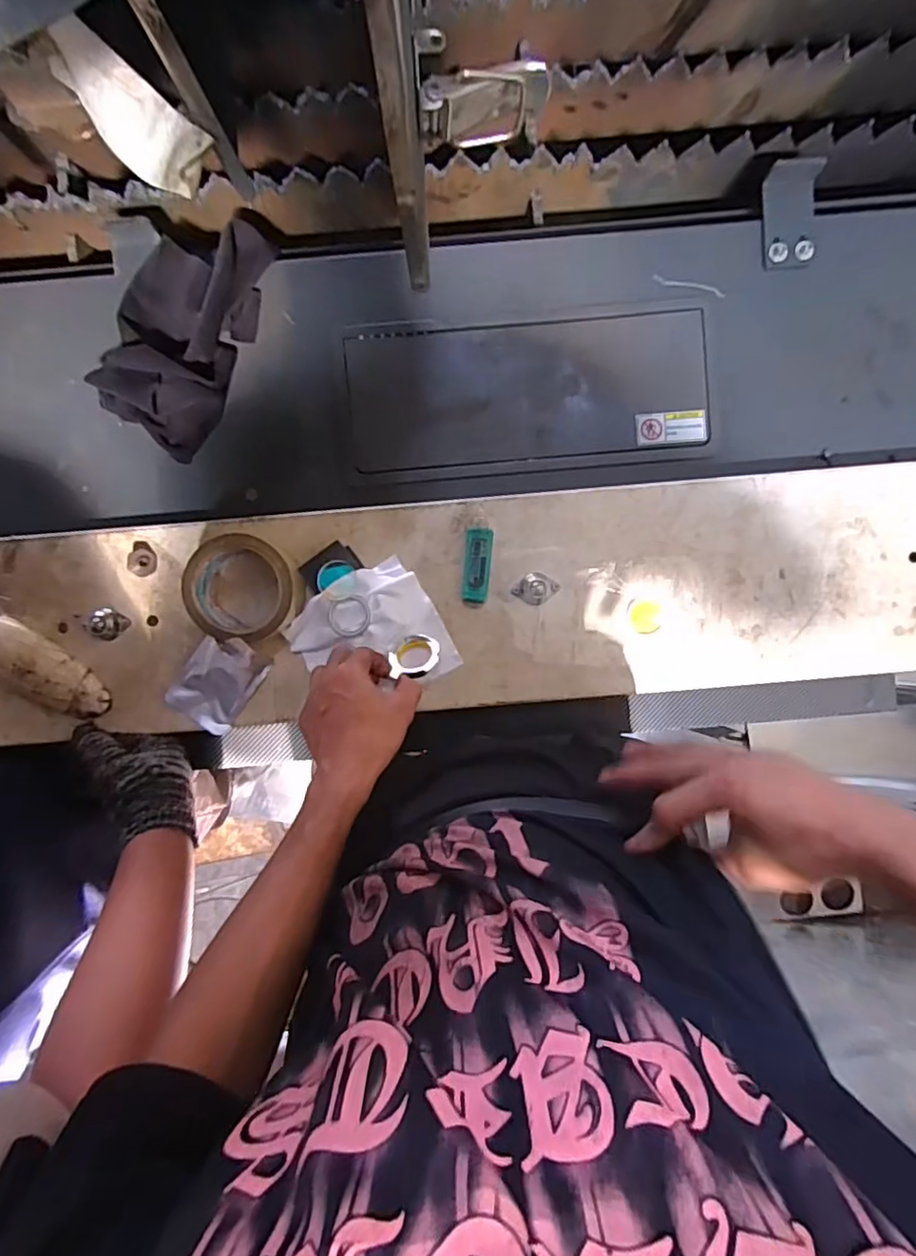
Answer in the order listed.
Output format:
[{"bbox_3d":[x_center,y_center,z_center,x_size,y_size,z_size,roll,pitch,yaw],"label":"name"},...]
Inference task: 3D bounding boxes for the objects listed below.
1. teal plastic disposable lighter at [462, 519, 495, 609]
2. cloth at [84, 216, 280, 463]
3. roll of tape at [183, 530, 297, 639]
[{"bbox_3d":[0.020,-0.063,0.586,0.026,0.018,0.084,4,89,0],"label":"teal plastic disposable lighter"},{"bbox_3d":[-0.265,-0.293,0.577,0.109,0.058,0.230,22,89,0],"label":"cloth"},{"bbox_3d":[-0.203,-0.037,0.570,0.097,0.051,0.096,0,89,0],"label":"roll of tape"}]

